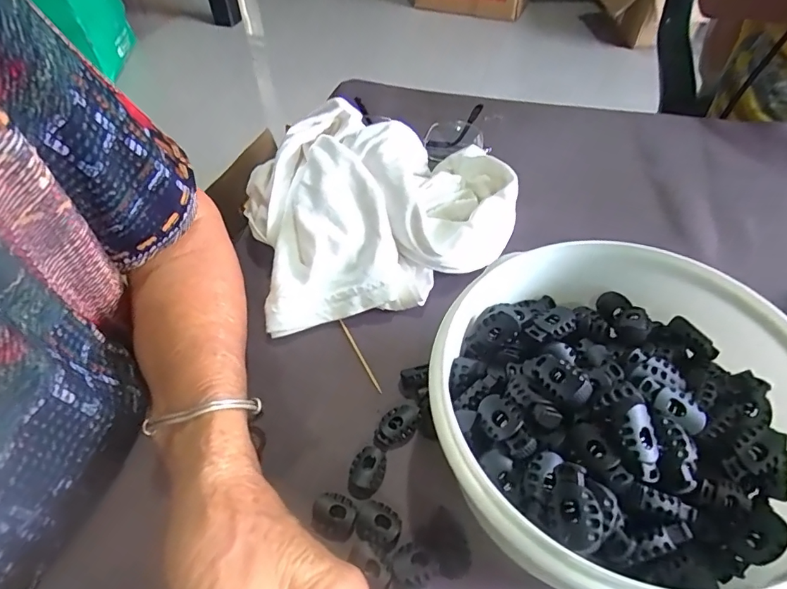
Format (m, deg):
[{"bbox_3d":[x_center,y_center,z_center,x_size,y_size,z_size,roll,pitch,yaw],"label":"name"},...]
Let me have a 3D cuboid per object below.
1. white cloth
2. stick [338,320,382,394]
[{"bbox_3d":[-0.008,-0.065,0.340,0.187,0.073,0.140,-14,52,-9],"label":"white cloth"},{"bbox_3d":[-0.021,0.037,0.302,0.004,0.004,0.059,-25,52,-15],"label":"stick"}]

